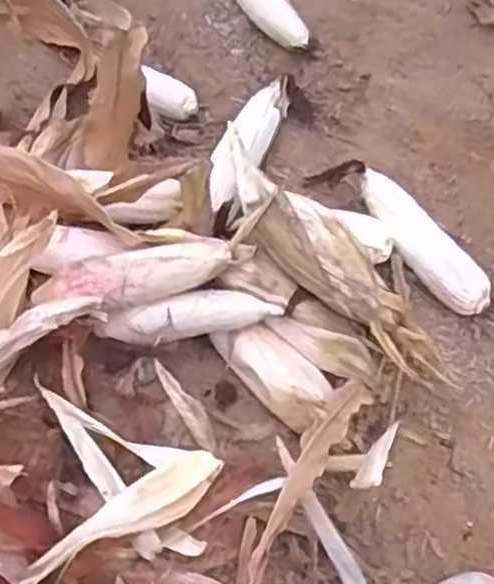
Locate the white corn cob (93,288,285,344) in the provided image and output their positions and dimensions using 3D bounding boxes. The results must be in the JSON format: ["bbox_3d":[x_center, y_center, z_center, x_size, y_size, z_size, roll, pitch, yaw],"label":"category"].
[{"bbox_3d":[-0.066,0.027,0.783,0.199,0.040,0.040,-8,61,-6],"label":"white corn cob"}]

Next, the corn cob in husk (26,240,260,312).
[{"bbox_3d":[-0.113,-0.021,0.774,0.235,0.057,0.071,-17,62,-11],"label":"corn cob in husk"}]

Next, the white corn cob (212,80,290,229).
[{"bbox_3d":[-0.004,-0.183,0.885,0.061,0.063,0.218,17,62,8],"label":"white corn cob"}]

